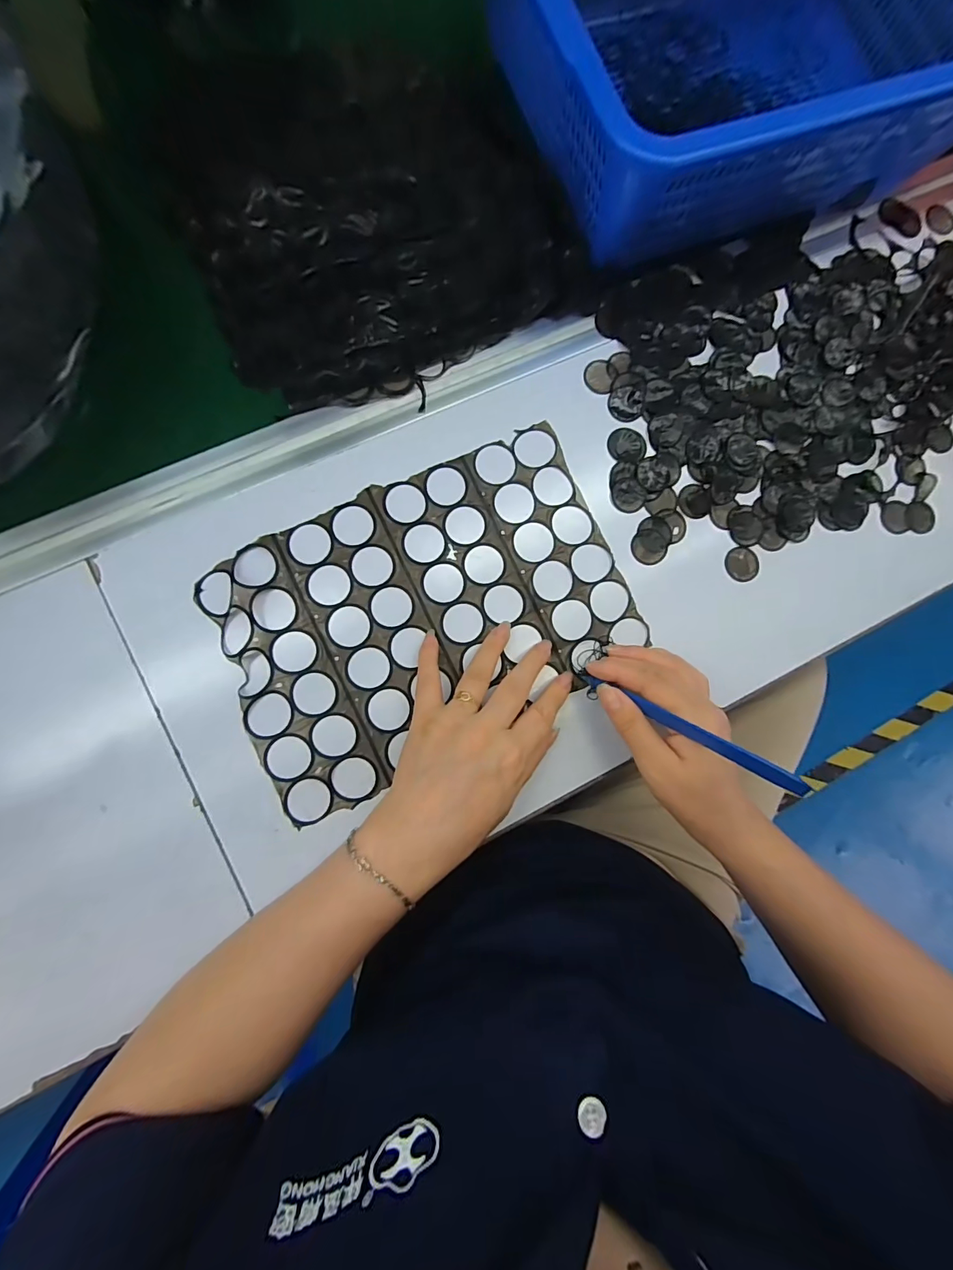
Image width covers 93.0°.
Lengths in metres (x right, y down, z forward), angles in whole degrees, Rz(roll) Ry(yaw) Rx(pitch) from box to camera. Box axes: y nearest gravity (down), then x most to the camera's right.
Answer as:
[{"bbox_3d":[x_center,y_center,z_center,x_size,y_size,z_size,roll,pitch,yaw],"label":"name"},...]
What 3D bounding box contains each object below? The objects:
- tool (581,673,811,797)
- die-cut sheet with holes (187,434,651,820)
[{"bbox_3d":[0.120,0.054,0.274,0.007,0.142,0.009,-54,132,-7],"label":"tool"},{"bbox_3d":[-0.033,-0.019,0.329,0.291,0.010,0.194,-26,88,-7],"label":"die-cut sheet with holes"}]

